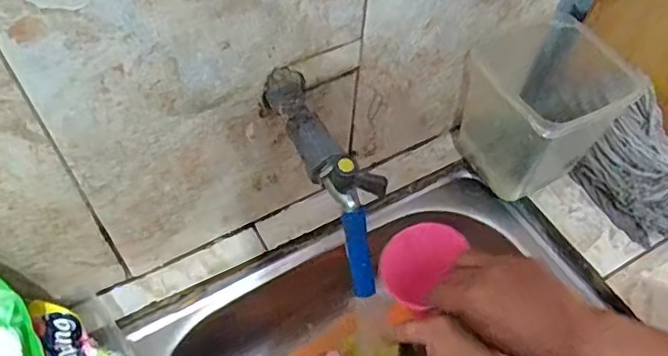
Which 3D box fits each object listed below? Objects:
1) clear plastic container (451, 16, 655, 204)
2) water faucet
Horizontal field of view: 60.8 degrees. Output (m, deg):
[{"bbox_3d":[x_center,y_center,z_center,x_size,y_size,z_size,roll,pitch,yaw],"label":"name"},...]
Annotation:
[{"bbox_3d":[0.216,-0.076,0.608,0.143,0.142,0.129,-33,64,-23],"label":"clear plastic container"},{"bbox_3d":[-0.001,-0.006,0.438,0.035,0.080,0.180,-21,72,-17],"label":"water faucet"}]

